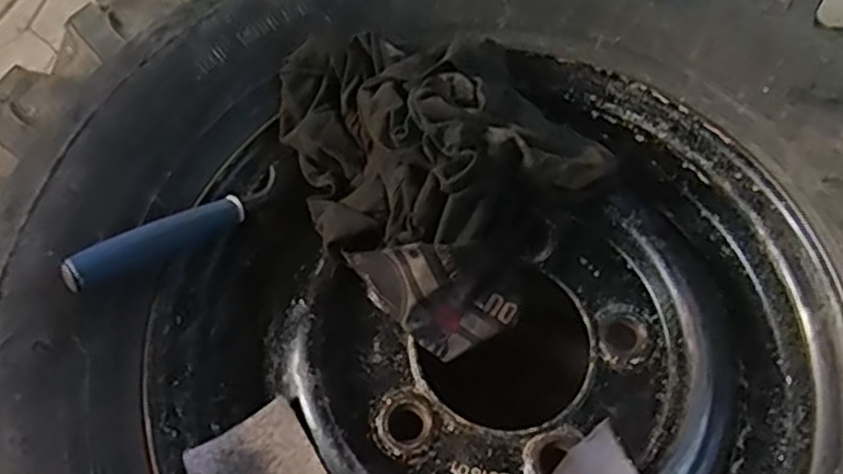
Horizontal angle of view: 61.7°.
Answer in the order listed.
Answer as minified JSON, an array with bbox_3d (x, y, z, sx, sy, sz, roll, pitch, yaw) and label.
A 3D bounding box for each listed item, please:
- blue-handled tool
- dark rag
[{"bbox_3d":[-0.149,-0.005,0.439,0.141,0.016,0.021,-29,68,-33],"label":"blue-handled tool"},{"bbox_3d":[0.011,-0.052,0.473,0.170,0.088,0.222,-26,68,-13],"label":"dark rag"}]

